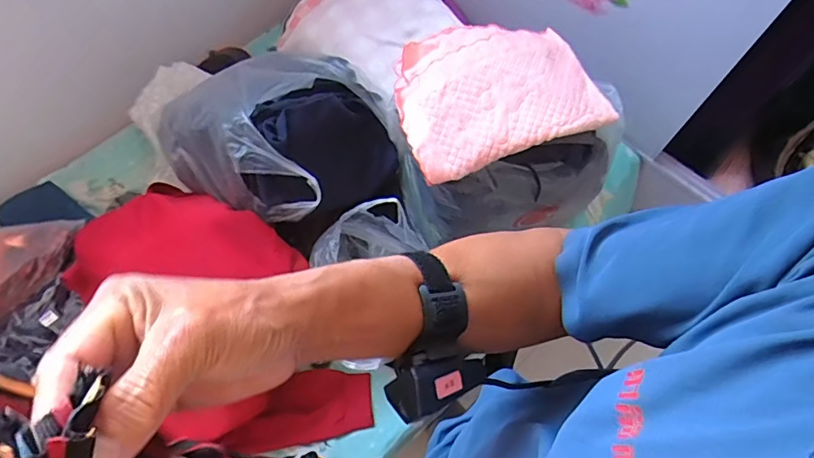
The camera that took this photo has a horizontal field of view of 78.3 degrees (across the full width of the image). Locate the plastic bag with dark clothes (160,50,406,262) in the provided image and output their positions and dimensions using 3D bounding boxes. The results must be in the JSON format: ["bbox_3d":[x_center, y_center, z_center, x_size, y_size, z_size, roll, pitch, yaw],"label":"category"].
[{"bbox_3d":[-0.238,-0.176,0.998,0.409,0.272,0.339,29,68,12],"label":"plastic bag with dark clothes"}]

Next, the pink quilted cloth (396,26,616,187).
[{"bbox_3d":[0.153,-0.241,0.868,0.347,0.066,0.245,-18,66,-8],"label":"pink quilted cloth"}]

